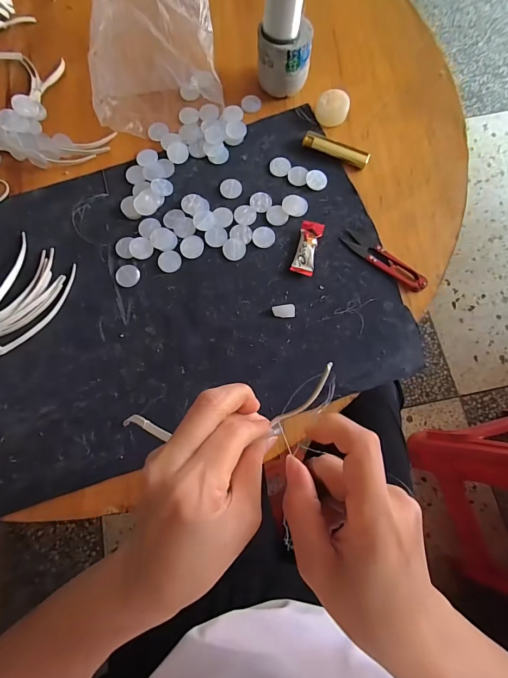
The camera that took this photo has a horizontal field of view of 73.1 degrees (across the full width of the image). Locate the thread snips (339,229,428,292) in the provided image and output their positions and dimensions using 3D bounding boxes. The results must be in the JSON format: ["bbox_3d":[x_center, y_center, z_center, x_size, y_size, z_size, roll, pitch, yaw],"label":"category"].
[{"bbox_3d":[0.146,-0.088,0.383,0.103,0.007,0.024,38,78,10],"label":"thread snips"}]

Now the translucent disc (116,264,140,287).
[{"bbox_3d":[-0.140,-0.071,0.379,0.025,0.004,0.026,0,74,0],"label":"translucent disc"}]

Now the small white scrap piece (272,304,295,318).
[{"bbox_3d":[0.032,-0.029,0.362,0.023,0.006,0.013,-3,74,-1],"label":"small white scrap piece"}]

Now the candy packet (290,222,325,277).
[{"bbox_3d":[0.060,-0.101,0.381,0.024,0.008,0.062,15,75,4],"label":"candy packet"}]

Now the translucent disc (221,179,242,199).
[{"bbox_3d":[-0.027,-0.179,0.408,0.025,0.004,0.024,0,74,0],"label":"translucent disc"}]

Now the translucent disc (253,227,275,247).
[{"bbox_3d":[0.011,-0.116,0.390,0.025,0.004,0.026,0,74,0],"label":"translucent disc"}]

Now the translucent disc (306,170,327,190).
[{"bbox_3d":[0.076,-0.191,0.410,0.024,0.004,0.025,0,74,0],"label":"translucent disc"}]

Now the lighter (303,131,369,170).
[{"bbox_3d":[0.099,-0.229,0.415,0.081,0.013,0.018,21,76,6],"label":"lighter"}]

